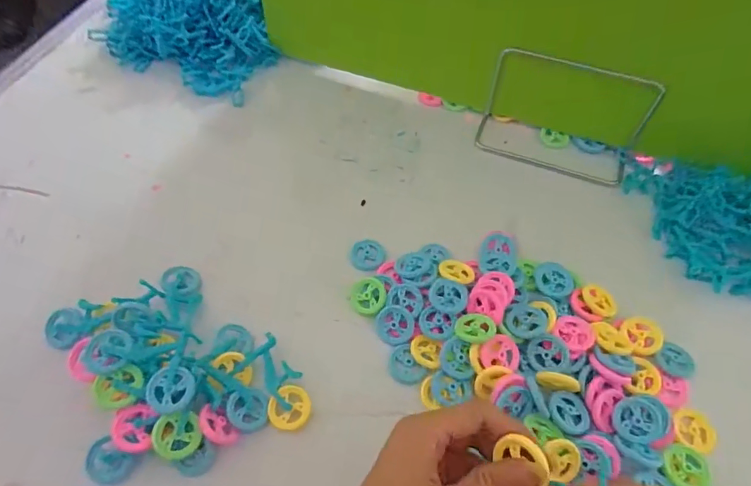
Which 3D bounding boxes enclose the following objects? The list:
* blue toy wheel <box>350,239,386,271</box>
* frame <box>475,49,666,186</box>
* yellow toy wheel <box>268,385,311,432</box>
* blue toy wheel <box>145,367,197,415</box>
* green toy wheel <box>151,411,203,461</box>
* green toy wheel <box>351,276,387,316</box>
[{"bbox_3d":[-0.006,0.010,0.398,0.030,0.004,0.030,1,57,-1],"label":"blue toy wheel"},{"bbox_3d":[0.182,-0.123,0.437,0.150,0.084,0.058,18,58,10],"label":"frame"},{"bbox_3d":[-0.060,0.115,0.321,0.028,0.007,0.029,1,57,-1],"label":"yellow toy wheel"},{"bbox_3d":[-0.133,0.096,0.298,0.029,0.006,0.028,6,70,-16],"label":"blue toy wheel"},{"bbox_3d":[-0.126,0.122,0.292,0.028,0.007,0.028,7,75,-26],"label":"green toy wheel"},{"bbox_3d":[-0.006,0.043,0.368,0.029,0.005,0.029,-48,63,4],"label":"green toy wheel"}]

